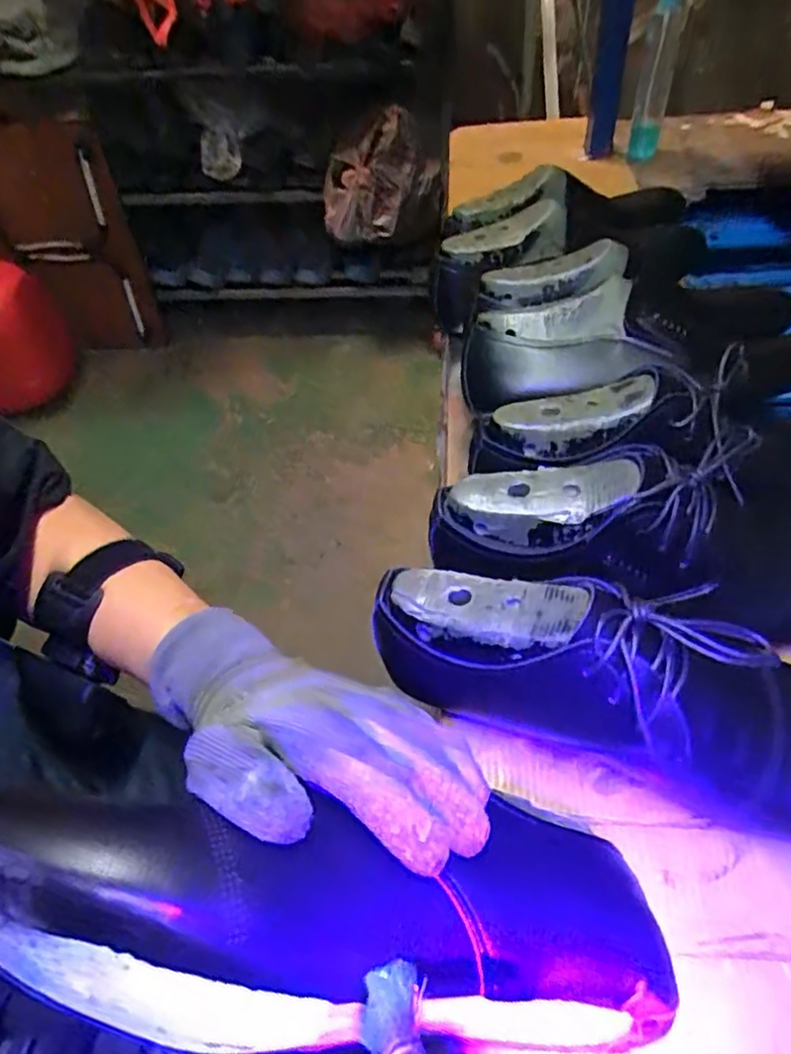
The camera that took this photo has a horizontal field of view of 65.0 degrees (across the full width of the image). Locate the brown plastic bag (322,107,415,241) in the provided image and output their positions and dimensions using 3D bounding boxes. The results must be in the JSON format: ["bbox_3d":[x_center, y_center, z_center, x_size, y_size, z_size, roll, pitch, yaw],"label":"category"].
[{"bbox_3d":[-0.060,-0.809,1.447,0.237,0.252,0.077,13,51,16],"label":"brown plastic bag"}]

